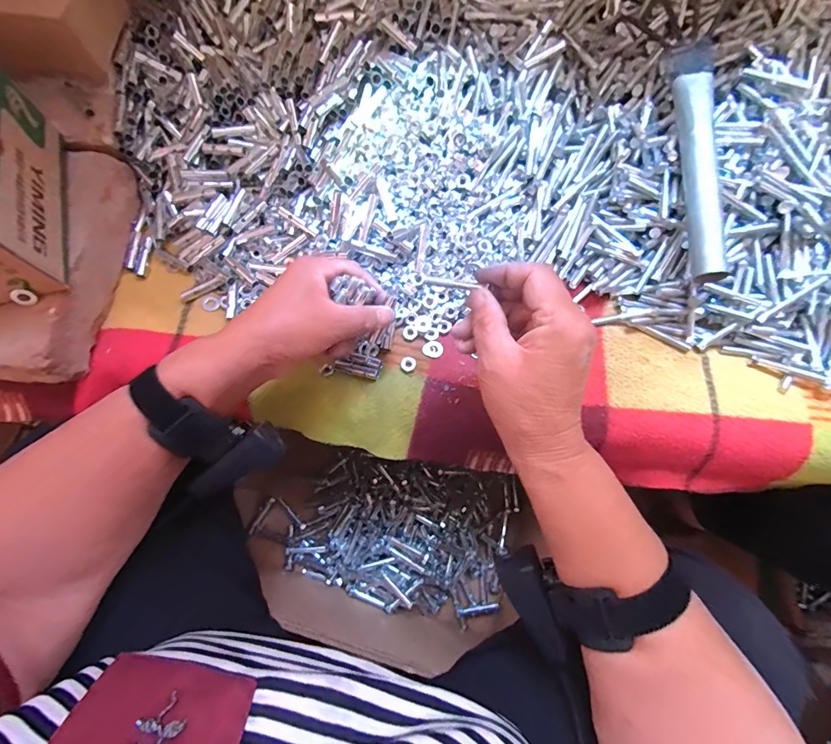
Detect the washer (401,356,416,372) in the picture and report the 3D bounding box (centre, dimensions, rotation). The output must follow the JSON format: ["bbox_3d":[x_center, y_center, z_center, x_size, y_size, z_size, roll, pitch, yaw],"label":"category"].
[{"bbox_3d":[-0.007,-0.007,0.370,0.014,0.004,0.014,0,76,0],"label":"washer"}]

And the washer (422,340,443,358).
[{"bbox_3d":[0.017,-0.022,0.373,0.018,0.004,0.017,36,78,8],"label":"washer"}]

